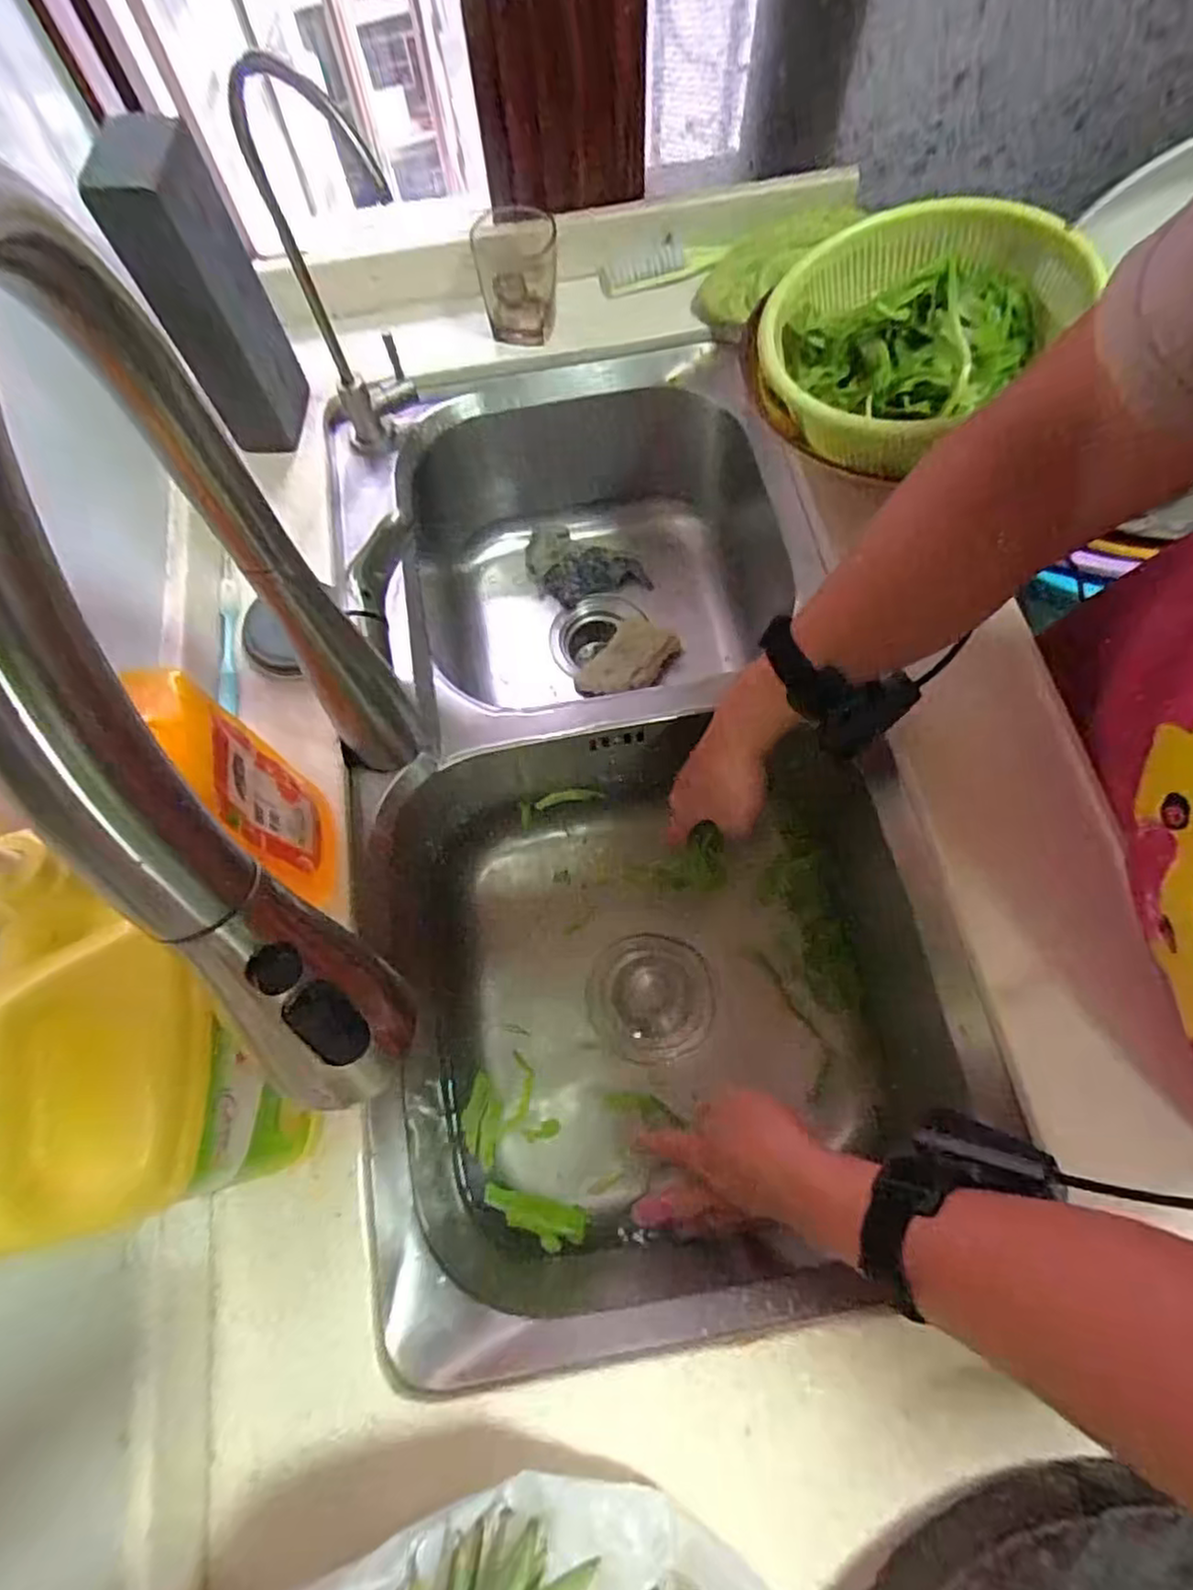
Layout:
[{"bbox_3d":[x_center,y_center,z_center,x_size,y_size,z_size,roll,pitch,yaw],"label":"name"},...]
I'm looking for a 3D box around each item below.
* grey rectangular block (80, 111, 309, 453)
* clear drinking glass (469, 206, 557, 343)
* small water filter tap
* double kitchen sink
[{"bbox_3d":[-0.278,-0.357,0.504,0.053,0.199,0.073,-5,70,1],"label":"grey rectangular block"},{"bbox_3d":[-0.067,-0.449,0.612,0.068,0.079,0.084,-5,70,1],"label":"clear drinking glass"},{"bbox_3d":[-0.185,-0.374,0.516,0.098,0.248,0.041,-21,70,-5],"label":"small water filter tap"},{"bbox_3d":[0.003,-0.024,0.583,0.386,0.243,0.716,-7,70,0],"label":"double kitchen sink"}]

